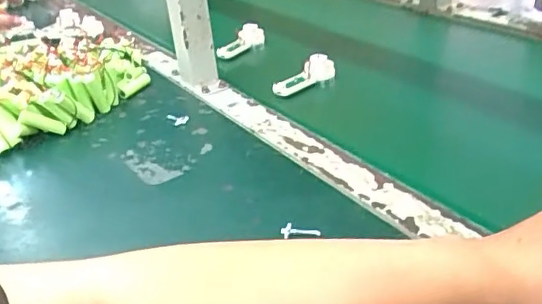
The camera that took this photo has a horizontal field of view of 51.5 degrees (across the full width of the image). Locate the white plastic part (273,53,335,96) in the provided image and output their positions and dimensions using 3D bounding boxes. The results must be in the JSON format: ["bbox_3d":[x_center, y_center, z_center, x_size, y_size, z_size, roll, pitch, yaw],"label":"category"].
[{"bbox_3d":[0.041,-0.098,0.715,0.093,0.031,0.031,-19,32,-23],"label":"white plastic part"}]

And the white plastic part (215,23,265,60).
[{"bbox_3d":[-0.046,-0.169,0.859,0.027,0.035,0.104,14,35,31],"label":"white plastic part"}]

